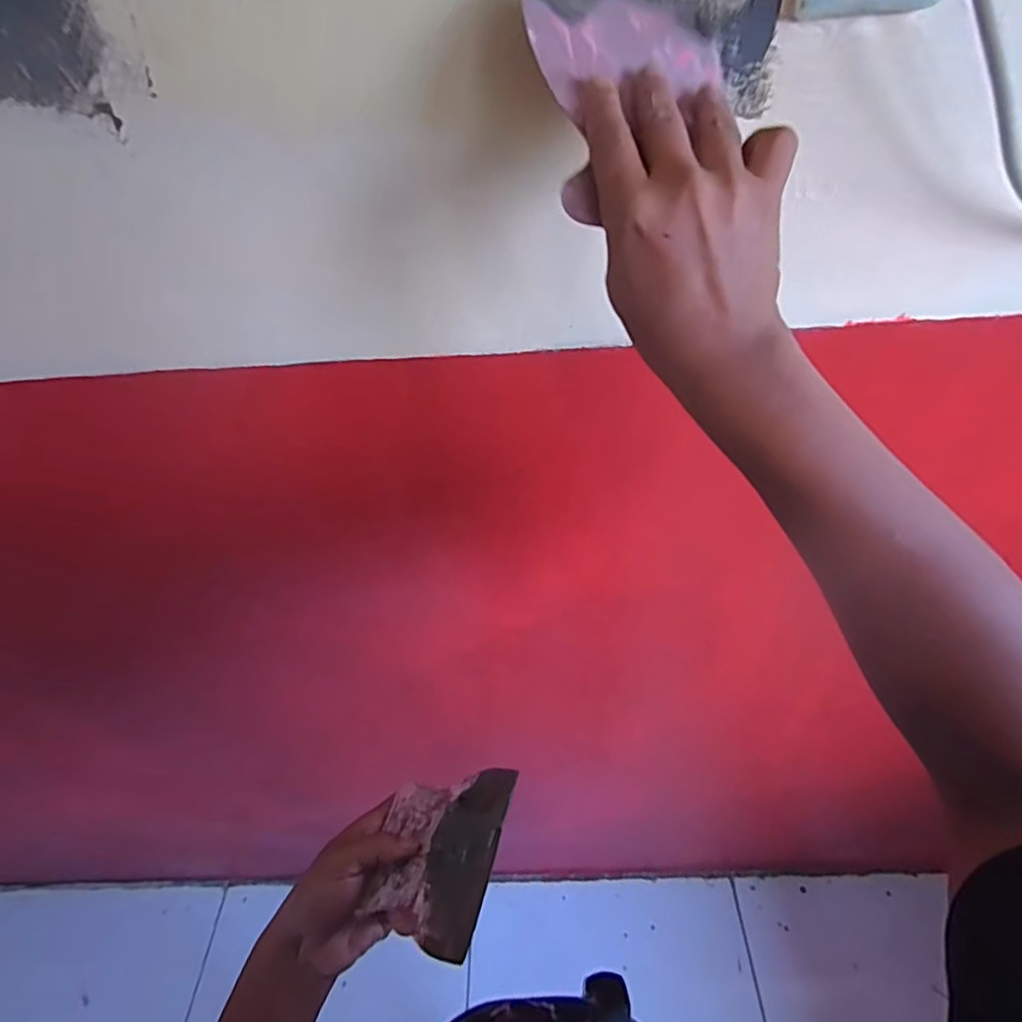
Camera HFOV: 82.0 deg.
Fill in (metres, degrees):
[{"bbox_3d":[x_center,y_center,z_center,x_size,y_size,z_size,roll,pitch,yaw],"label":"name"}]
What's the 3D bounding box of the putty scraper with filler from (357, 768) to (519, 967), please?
[{"bbox_3d":[-0.053,0.240,0.414,0.096,0.007,0.115,-13,35,27],"label":"putty scraper with filler"}]

